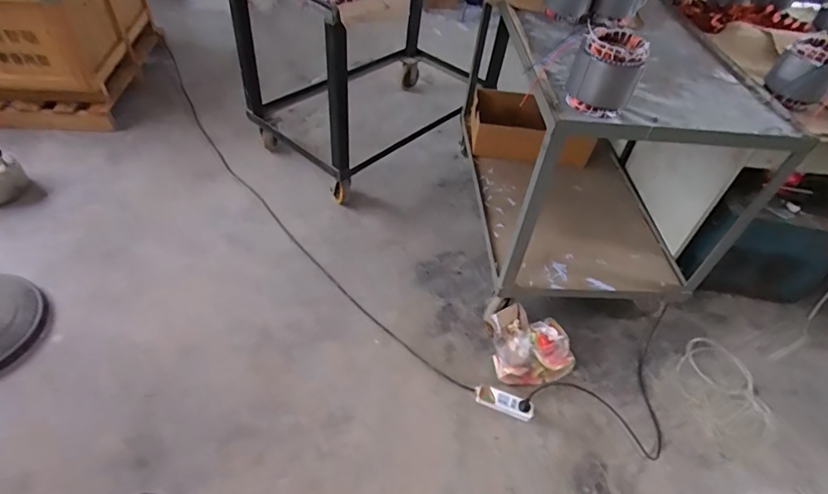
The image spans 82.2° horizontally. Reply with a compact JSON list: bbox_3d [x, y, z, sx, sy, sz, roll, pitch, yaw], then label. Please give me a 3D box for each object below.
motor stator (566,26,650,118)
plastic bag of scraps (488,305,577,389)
[{"bbox_3d":[0.472,-0.428,1.163,0.155,0.157,0.146,18,47,9],"label":"motor stator"},{"bbox_3d":[0.383,0.322,1.576,0.273,0.156,0.237,-1,47,-9],"label":"plastic bag of scraps"}]

